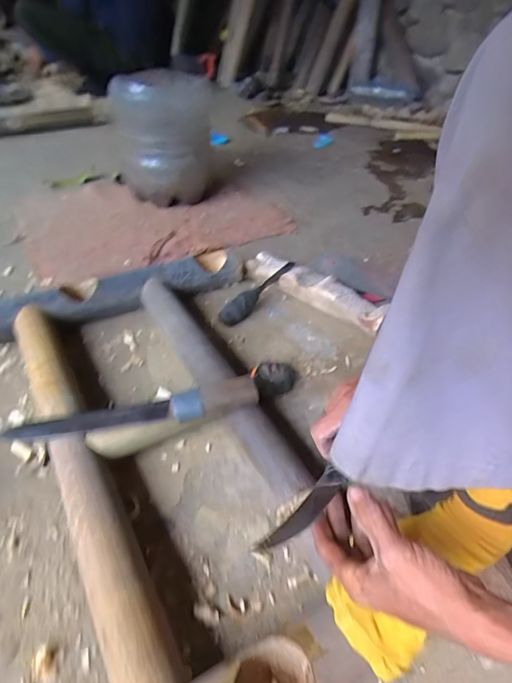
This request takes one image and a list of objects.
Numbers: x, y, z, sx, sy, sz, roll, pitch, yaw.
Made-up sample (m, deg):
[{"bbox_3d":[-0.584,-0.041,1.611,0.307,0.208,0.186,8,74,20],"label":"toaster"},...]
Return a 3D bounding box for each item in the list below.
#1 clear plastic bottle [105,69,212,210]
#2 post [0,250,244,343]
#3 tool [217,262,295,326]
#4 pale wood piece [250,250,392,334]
[{"bbox_3d":[-0.239,-0.542,1.122,0.239,0.287,0.246,-7,44,-10],"label":"clear plastic bottle"},{"bbox_3d":[-0.306,-0.070,0.754,0.606,0.072,0.057,-17,46,-20],"label":"post"},{"bbox_3d":[0.006,-0.091,0.817,0.027,0.056,0.189,34,51,29],"label":"tool"},{"bbox_3d":[0.116,-0.101,0.832,0.300,0.054,0.070,32,50,28],"label":"pale wood piece"}]

